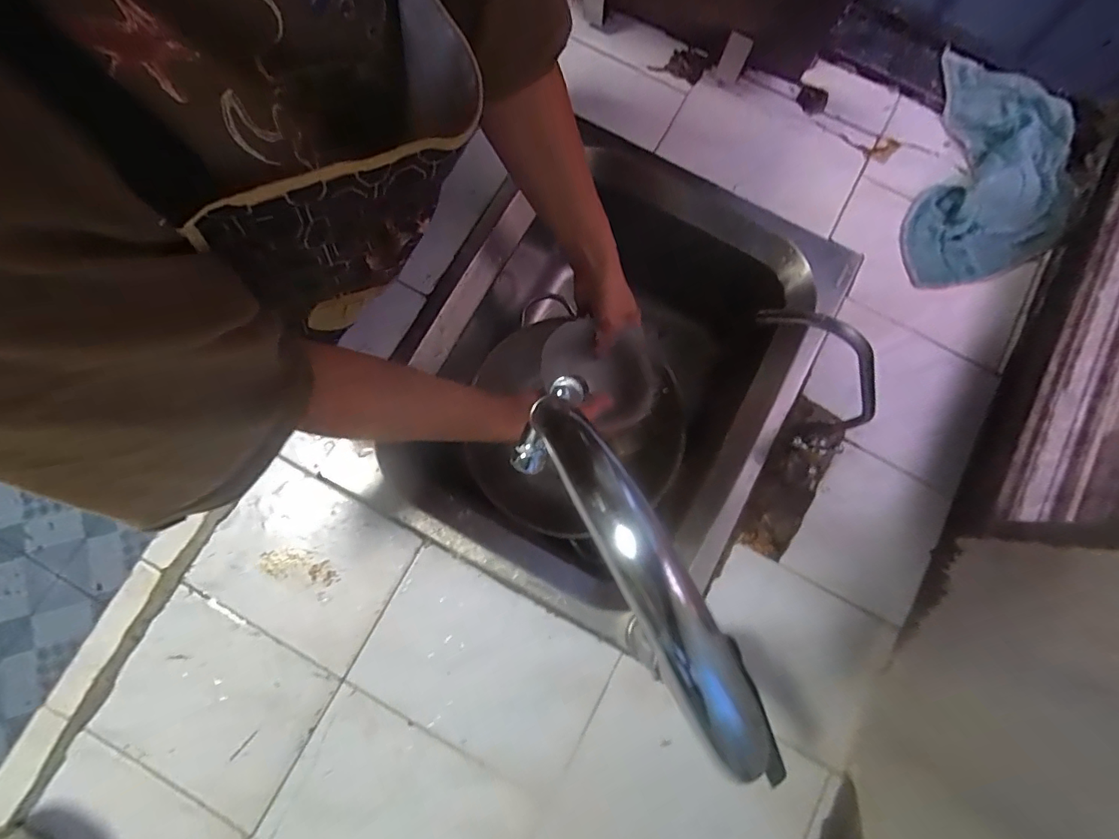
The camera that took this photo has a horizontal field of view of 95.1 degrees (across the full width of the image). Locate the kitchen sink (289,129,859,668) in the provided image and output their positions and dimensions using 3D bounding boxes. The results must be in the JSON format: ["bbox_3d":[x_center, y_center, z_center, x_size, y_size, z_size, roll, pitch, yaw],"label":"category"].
[{"bbox_3d":[0.037,-0.056,0.643,0.388,0.193,0.524,30,80,5],"label":"kitchen sink"}]

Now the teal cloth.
[{"bbox_3d":[0.503,-0.275,0.589,0.180,0.052,0.277,18,79,2],"label":"teal cloth"}]

